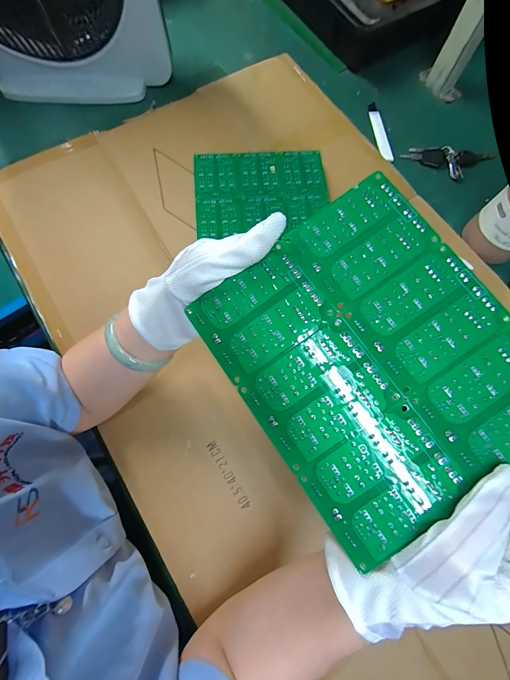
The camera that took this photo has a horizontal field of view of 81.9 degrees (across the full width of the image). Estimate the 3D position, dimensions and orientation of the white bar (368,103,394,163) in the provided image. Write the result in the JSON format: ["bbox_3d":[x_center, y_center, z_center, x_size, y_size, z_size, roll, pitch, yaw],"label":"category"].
[{"bbox_3d":[0.240,-0.399,0.561,0.030,0.007,0.144,-2,74,-1],"label":"white bar"}]

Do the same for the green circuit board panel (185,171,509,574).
[{"bbox_3d":[0.078,0.010,0.199,0.172,0.004,0.201,-35,80,1],"label":"green circuit board panel"}]

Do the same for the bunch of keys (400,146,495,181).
[{"bbox_3d":[0.355,-0.323,0.536,0.159,0.019,0.069,8,74,2],"label":"bunch of keys"}]

